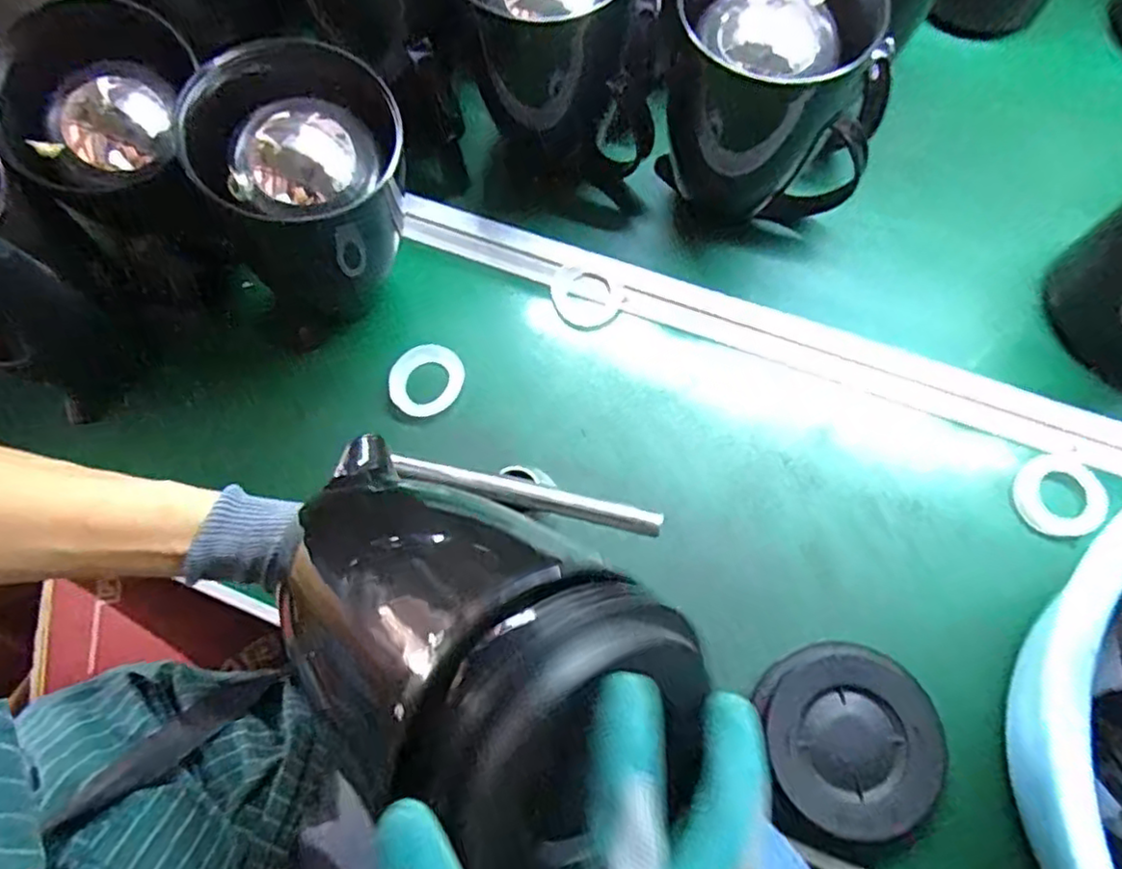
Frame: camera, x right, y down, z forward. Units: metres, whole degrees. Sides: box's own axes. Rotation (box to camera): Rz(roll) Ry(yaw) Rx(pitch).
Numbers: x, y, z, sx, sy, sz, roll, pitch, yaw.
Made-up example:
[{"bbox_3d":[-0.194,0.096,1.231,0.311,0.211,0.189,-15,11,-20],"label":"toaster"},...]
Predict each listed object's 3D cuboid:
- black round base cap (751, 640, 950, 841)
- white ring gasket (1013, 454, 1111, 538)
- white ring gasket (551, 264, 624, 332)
[{"bbox_3d":[0.191,0.197,0.441,0.111,0.016,0.112,-9,71,-1],"label":"black round base cap"},{"bbox_3d":[0.366,0.045,0.492,0.063,0.006,0.060,-1,71,2],"label":"white ring gasket"},{"bbox_3d":[0.023,-0.117,0.567,0.057,0.004,0.058,-6,71,0],"label":"white ring gasket"}]

